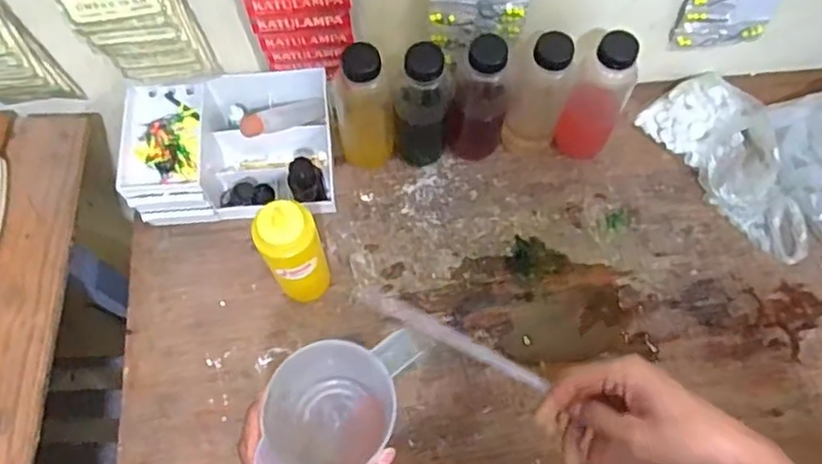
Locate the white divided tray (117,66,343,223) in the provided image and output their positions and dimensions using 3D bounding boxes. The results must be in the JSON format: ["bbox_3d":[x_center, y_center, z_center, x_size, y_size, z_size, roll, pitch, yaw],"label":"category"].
[{"bbox_3d":[-0.211,-0.098,0.781,0.234,0.106,0.152,-6,68,-3],"label":"white divided tray"}]

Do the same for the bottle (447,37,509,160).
[{"bbox_3d":[0.087,-0.147,0.755,0.067,0.191,0.056,23,70,9],"label":"bottle"}]

